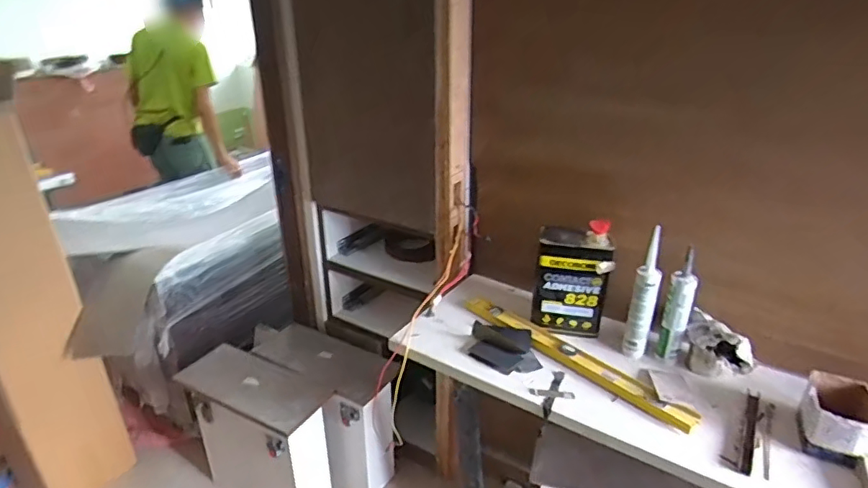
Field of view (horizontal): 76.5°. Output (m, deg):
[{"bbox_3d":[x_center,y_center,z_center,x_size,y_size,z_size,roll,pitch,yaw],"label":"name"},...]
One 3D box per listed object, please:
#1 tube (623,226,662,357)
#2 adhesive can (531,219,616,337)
[{"bbox_3d":[0.476,0.108,1.244,0.051,0.314,0.044,8,27,18],"label":"tube"},{"bbox_3d":[0.332,0.091,1.336,0.174,0.262,0.101,2,26,6],"label":"adhesive can"}]

